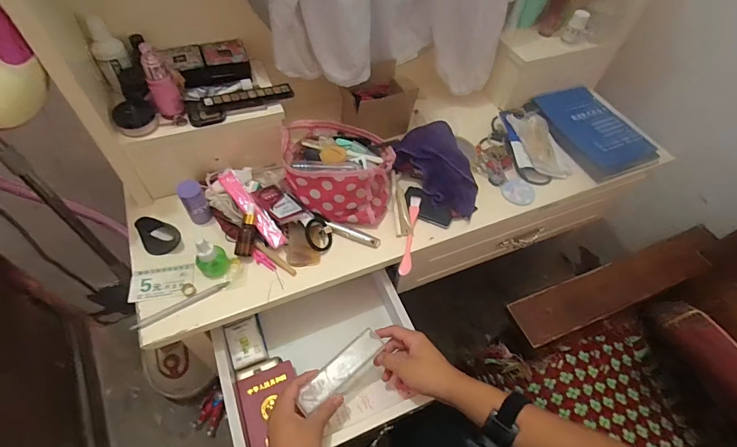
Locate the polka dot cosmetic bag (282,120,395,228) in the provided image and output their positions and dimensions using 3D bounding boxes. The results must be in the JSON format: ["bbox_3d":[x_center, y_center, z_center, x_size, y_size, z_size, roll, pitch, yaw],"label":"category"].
[{"bbox_3d":[-0.050,-0.097,0.641,0.173,0.083,0.166,2,55,-4],"label":"polka dot cosmetic bag"}]

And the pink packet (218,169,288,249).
[{"bbox_3d":[-0.190,-0.026,0.612,0.027,0.020,0.156,-36,79,-26],"label":"pink packet"}]

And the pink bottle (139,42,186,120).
[{"bbox_3d":[-0.297,-0.200,0.542,0.035,0.102,0.030,-21,59,-19],"label":"pink bottle"}]

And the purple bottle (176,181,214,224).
[{"bbox_3d":[-0.279,-0.034,0.609,0.033,0.078,0.031,-25,61,-21],"label":"purple bottle"}]

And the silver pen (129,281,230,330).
[{"bbox_3d":[-0.271,0.117,0.551,0.135,0.011,0.015,-28,62,-22],"label":"silver pen"}]

